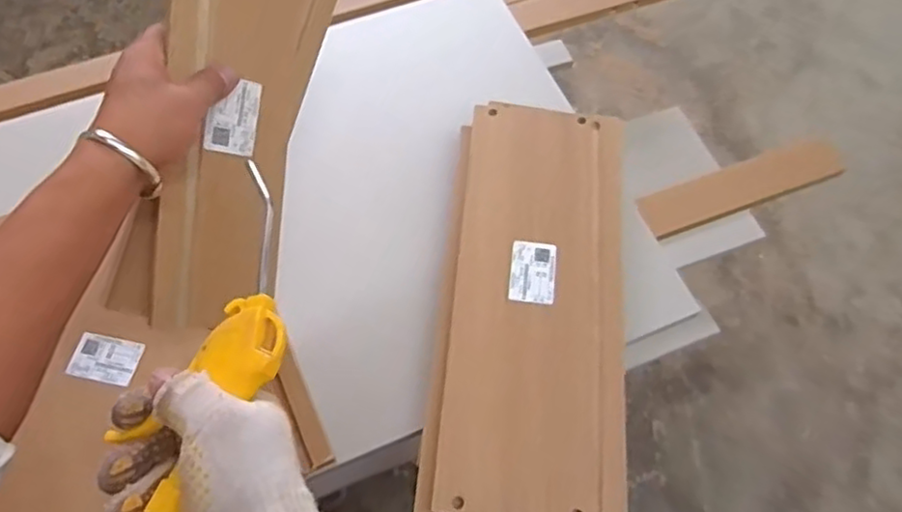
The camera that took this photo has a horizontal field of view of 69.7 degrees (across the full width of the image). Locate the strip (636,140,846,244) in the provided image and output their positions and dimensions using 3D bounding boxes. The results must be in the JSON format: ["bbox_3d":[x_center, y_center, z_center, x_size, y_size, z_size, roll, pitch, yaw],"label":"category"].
[{"bbox_3d":[0.318,-0.077,0.710,0.242,0.013,0.054,-18,65,-12],"label":"strip"}]

